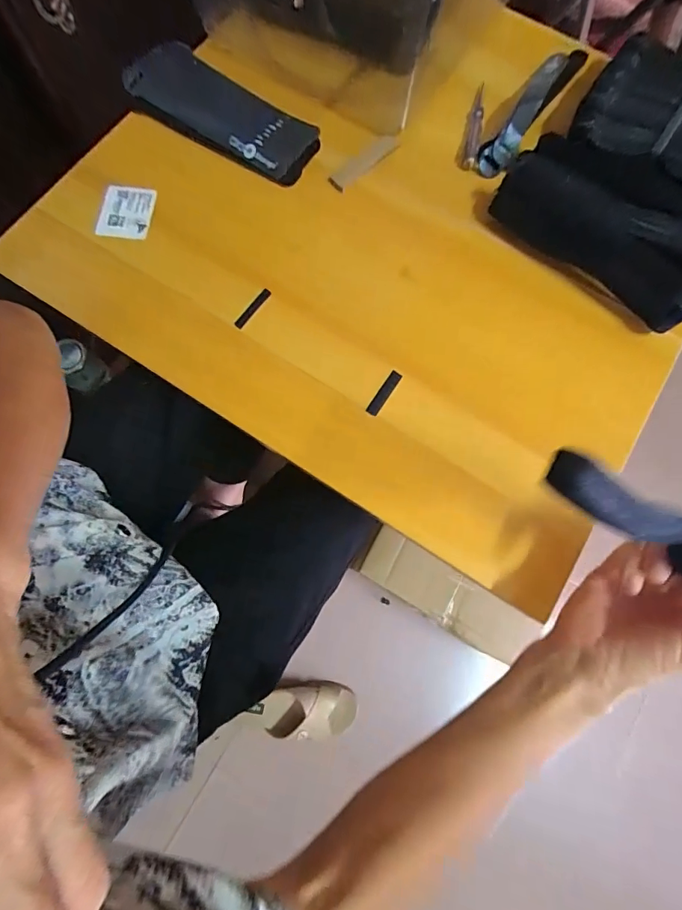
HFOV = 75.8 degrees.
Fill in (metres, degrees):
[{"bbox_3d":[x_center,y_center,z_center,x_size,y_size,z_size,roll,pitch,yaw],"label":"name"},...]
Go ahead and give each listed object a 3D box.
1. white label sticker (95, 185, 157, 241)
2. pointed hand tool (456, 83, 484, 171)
[{"bbox_3d":[-0.209,-0.233,0.423,0.049,0.007,0.057,5,80,1],"label":"white label sticker"},{"bbox_3d":[0.145,-0.352,0.474,0.018,0.018,0.127,17,76,4],"label":"pointed hand tool"}]

